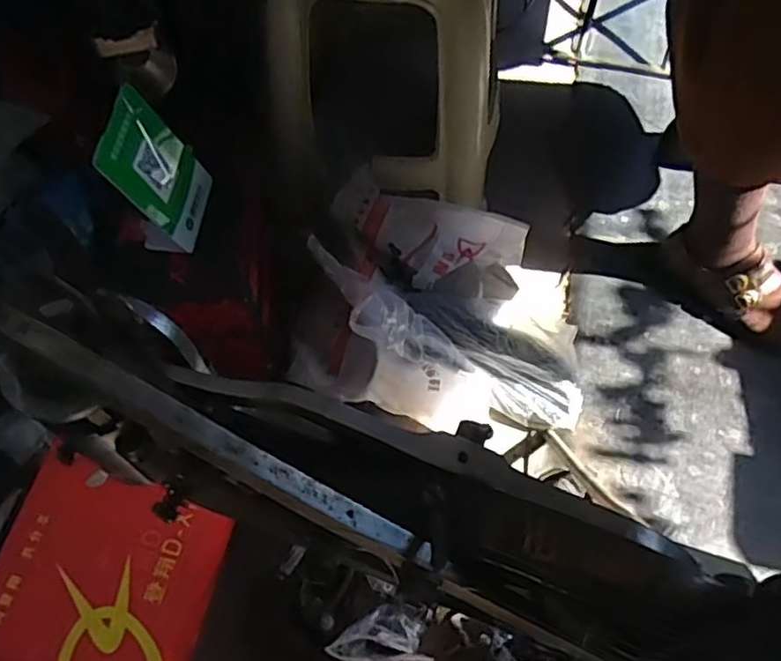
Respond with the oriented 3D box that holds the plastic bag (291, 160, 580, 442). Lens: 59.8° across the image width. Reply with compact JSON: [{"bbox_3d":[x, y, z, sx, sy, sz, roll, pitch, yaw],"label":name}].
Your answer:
[{"bbox_3d":[0.076,-0.032,0.904,0.366,0.163,0.308,10,62,6],"label":"plastic bag"}]

